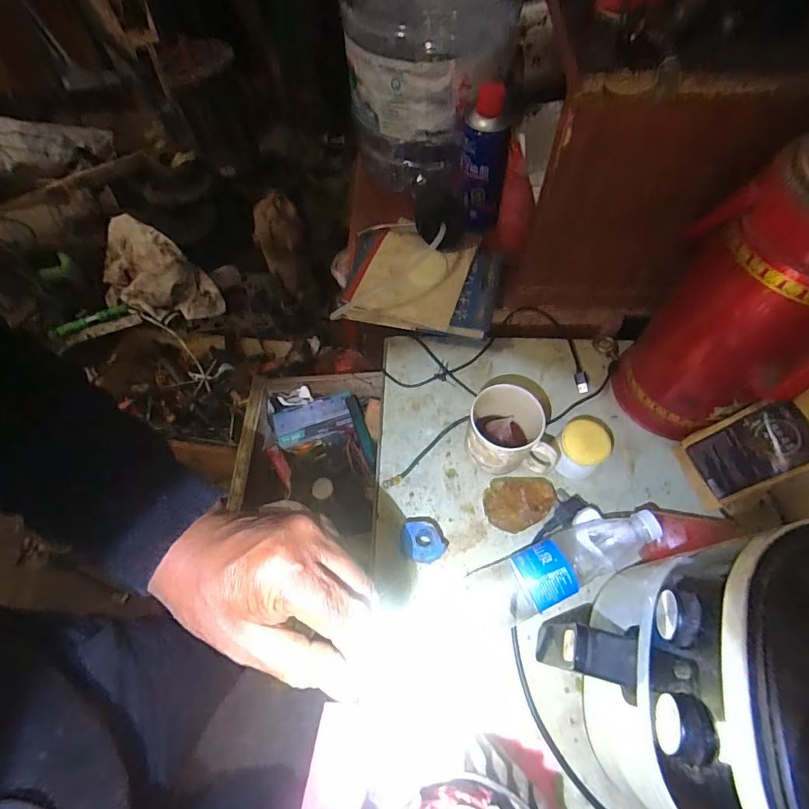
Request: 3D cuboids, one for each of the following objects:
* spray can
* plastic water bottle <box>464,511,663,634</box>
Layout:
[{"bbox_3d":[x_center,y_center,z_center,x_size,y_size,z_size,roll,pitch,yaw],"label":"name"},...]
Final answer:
[{"bbox_3d":[0.113,-0.340,0.649,0.064,0.177,0.069,7,60,3],"label":"spray can"},{"bbox_3d":[0.169,0.175,0.488,0.205,0.074,0.063,-26,62,1],"label":"plastic water bottle"}]

